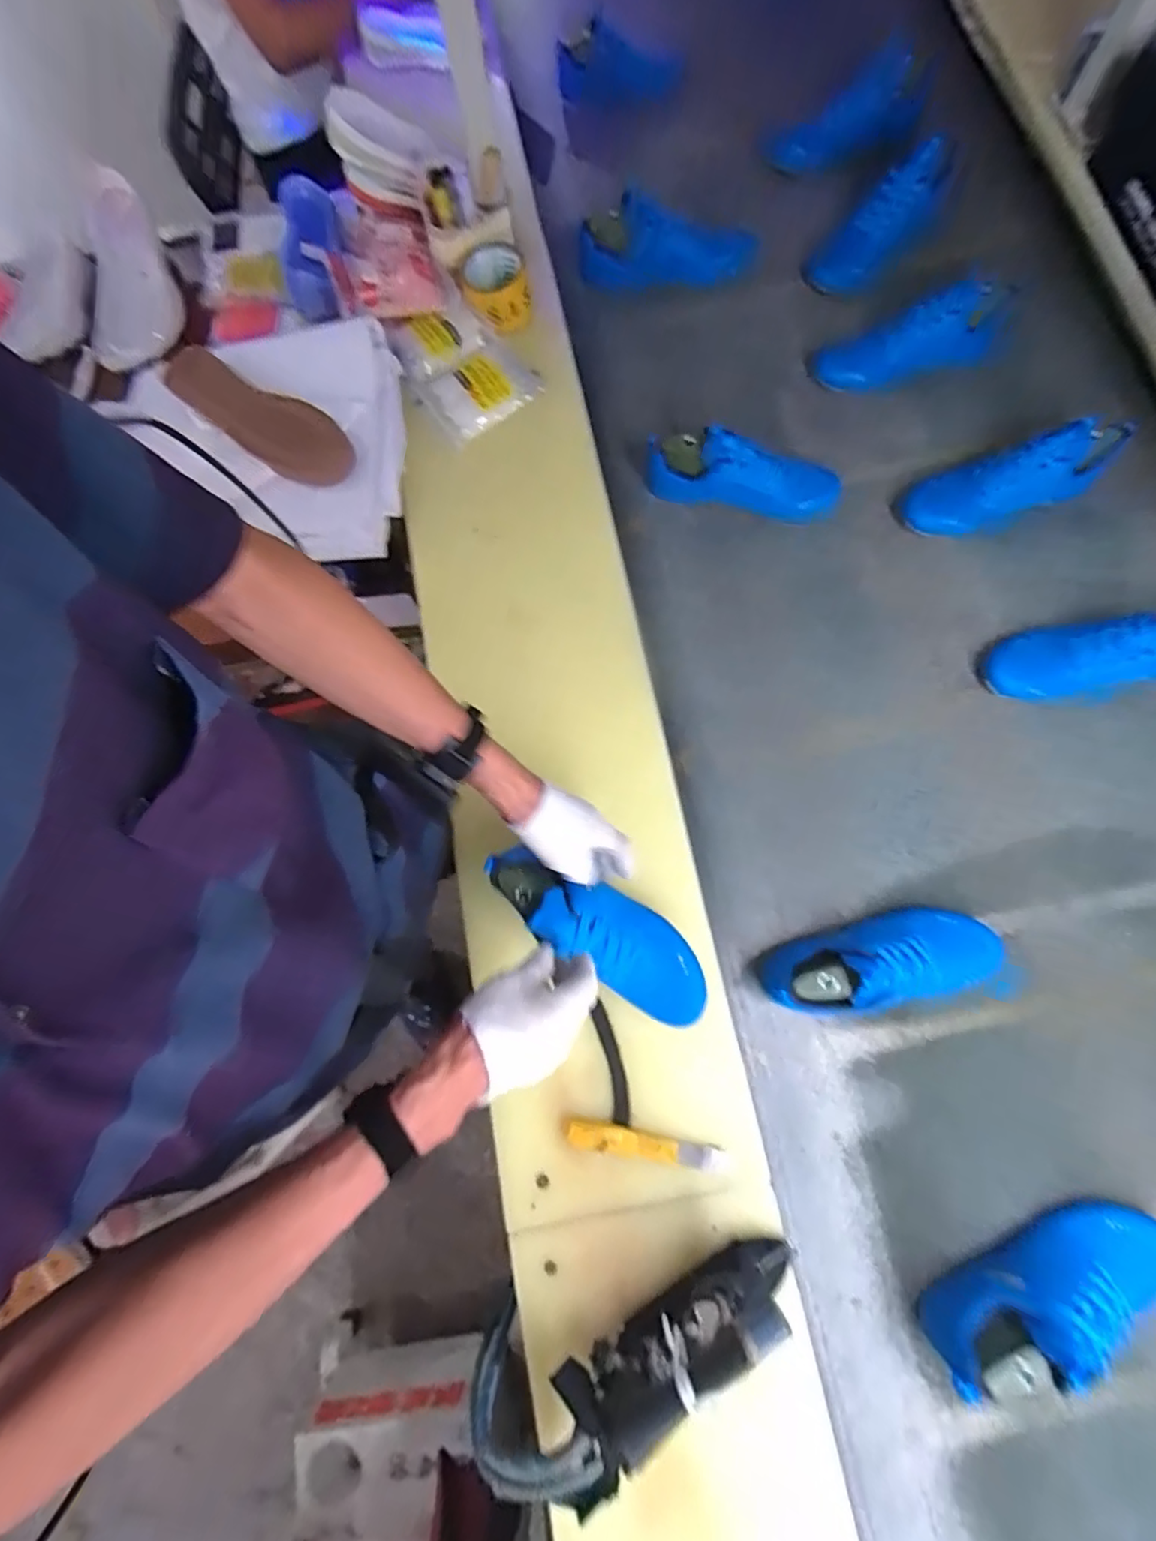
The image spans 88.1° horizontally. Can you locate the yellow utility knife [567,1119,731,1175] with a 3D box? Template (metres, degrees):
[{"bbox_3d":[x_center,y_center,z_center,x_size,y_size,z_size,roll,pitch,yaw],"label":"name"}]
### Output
[{"bbox_3d":[0.069,0.377,0.596,0.158,0.018,0.025,7,76,4],"label":"yellow utility knife"}]

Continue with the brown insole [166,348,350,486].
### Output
[{"bbox_3d":[-0.404,-0.453,0.763,0.272,0.020,0.095,35,80,10],"label":"brown insole"}]

